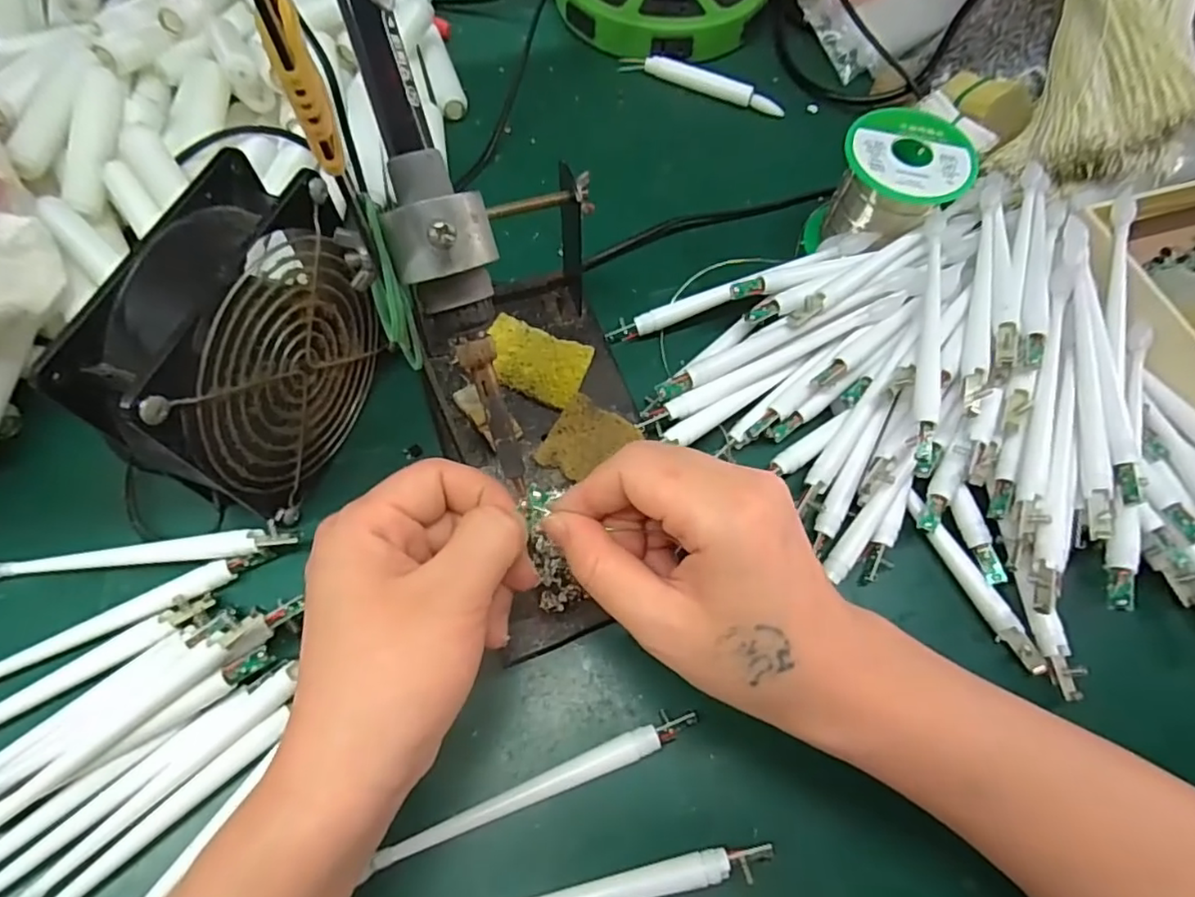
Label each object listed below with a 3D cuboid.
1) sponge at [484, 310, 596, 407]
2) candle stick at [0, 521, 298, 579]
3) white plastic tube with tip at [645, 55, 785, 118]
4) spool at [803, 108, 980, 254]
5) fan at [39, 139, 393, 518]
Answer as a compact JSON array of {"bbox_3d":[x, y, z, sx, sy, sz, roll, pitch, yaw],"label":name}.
[{"bbox_3d":[-0.034,-0.045,0.324,0.056,0.007,0.039,21,67,6],"label":"sponge"},{"bbox_3d":[-0.214,0.049,0.278,0.152,0.011,0.012,-6,66,-6],"label":"candle stick"},{"bbox_3d":[0.082,-0.253,0.429,0.101,0.010,0.009,21,67,6],"label":"white plastic tube with tip"},{"bbox_3d":[0.163,-0.145,0.354,0.063,0.070,0.062,1,66,-3],"label":"spool"},{"bbox_3d":[-0.145,-0.040,0.258,0.049,0.114,0.116,21,67,7],"label":"fan"}]

